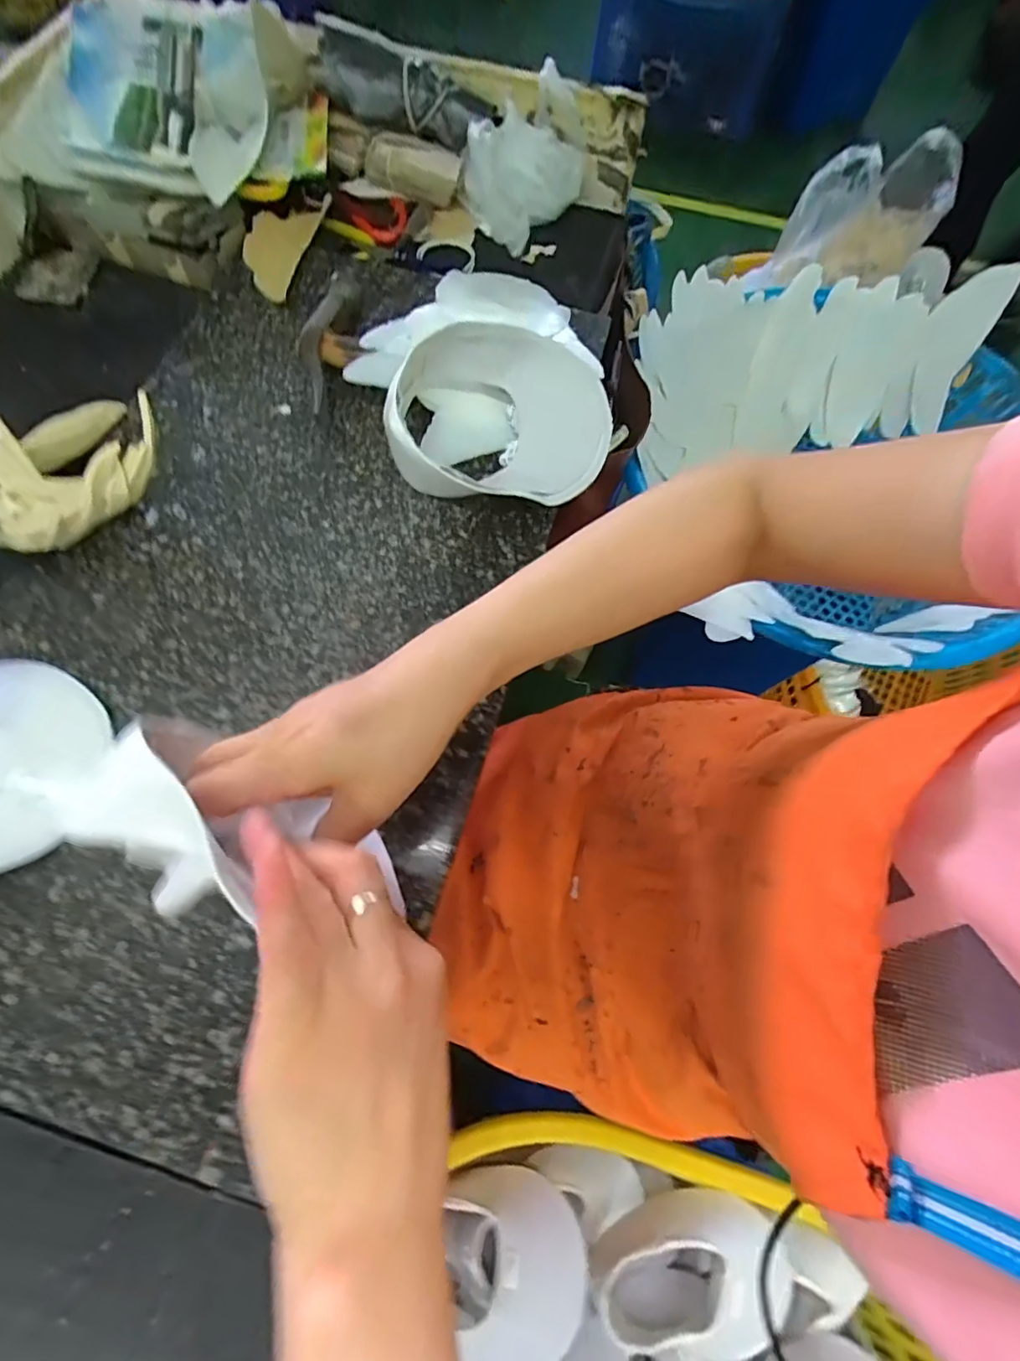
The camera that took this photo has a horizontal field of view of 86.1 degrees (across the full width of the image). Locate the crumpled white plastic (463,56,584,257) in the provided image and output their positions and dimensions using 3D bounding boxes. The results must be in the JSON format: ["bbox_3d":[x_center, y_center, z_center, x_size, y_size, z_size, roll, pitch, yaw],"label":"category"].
[{"bbox_3d":[0.003,-0.470,0.494,0.099,0.066,0.140,29,71,7],"label":"crumpled white plastic"}]

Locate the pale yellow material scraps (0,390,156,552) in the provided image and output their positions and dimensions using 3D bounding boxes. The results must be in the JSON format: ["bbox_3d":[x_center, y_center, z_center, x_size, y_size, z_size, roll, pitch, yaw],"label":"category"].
[{"bbox_3d":[-0.313,-0.142,0.376,0.115,0.055,0.145,30,71,8],"label":"pale yellow material scraps"}]

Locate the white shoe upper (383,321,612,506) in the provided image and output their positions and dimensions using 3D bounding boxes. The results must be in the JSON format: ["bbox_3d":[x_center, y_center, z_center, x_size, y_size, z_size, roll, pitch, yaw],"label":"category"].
[{"bbox_3d":[-0.005,-0.186,0.397,0.161,0.067,0.126,2,70,-2],"label":"white shoe upper"}]

